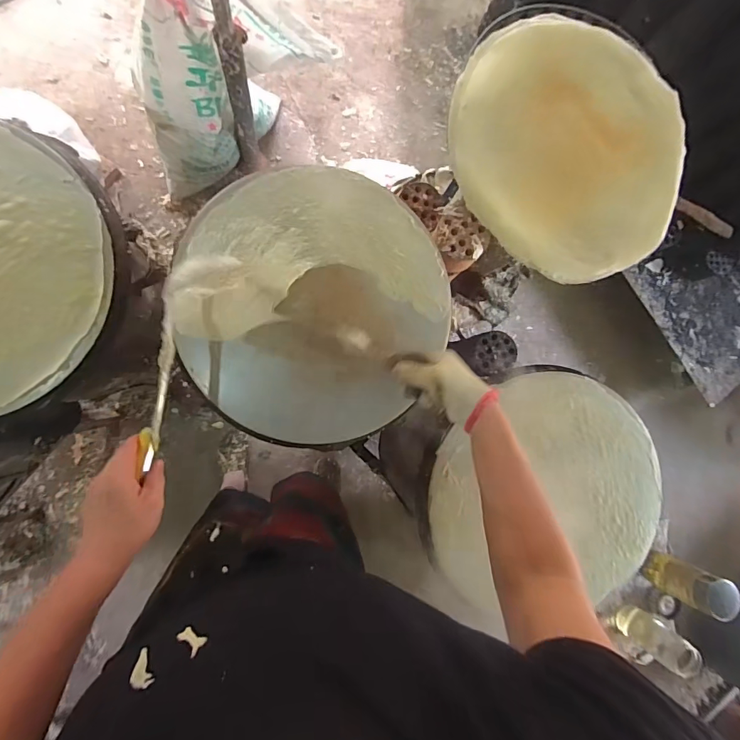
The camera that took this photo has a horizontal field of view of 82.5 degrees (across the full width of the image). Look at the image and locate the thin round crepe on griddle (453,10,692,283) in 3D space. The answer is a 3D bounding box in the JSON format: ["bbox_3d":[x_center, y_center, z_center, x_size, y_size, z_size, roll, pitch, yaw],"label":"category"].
[{"bbox_3d":[0.314,-0.353,0.644,0.379,0.060,0.389,0,89,-9],"label":"thin round crepe on griddle"}]

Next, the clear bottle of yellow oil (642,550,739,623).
[{"bbox_3d":[0.706,0.472,0.936,0.075,0.165,0.088,31,85,-8],"label":"clear bottle of yellow oil"}]

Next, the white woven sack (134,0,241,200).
[{"bbox_3d":[-0.455,-0.624,1.009,0.244,0.565,0.142,-3,90,-9],"label":"white woven sack"}]

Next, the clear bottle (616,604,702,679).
[{"bbox_3d":[0.655,0.615,0.961,0.083,0.163,0.080,36,84,-7],"label":"clear bottle"}]

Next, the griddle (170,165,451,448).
[{"bbox_3d":[-0.068,-0.088,0.588,0.367,0.041,0.372,0,89,-9],"label":"griddle"}]

